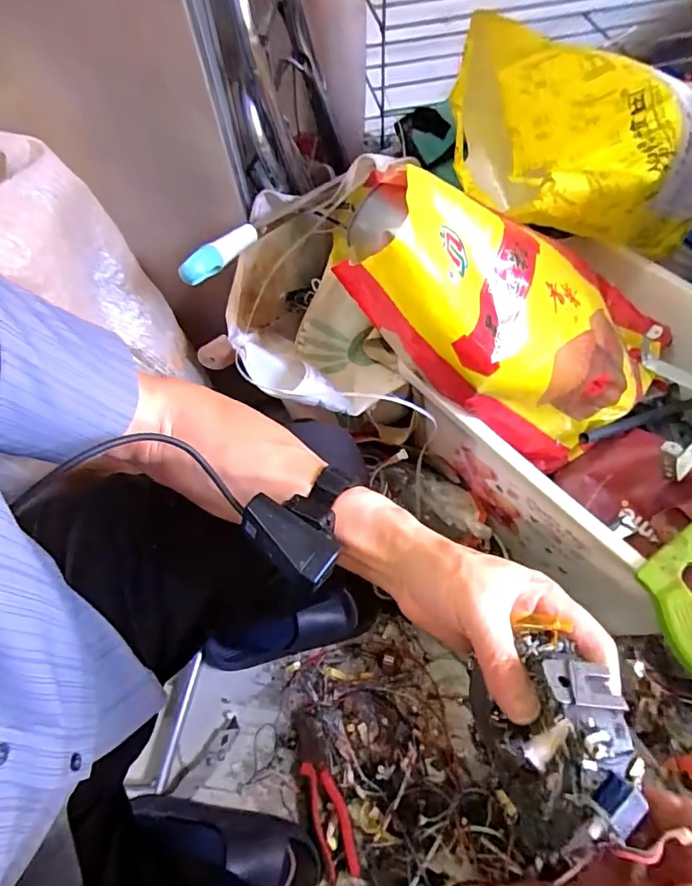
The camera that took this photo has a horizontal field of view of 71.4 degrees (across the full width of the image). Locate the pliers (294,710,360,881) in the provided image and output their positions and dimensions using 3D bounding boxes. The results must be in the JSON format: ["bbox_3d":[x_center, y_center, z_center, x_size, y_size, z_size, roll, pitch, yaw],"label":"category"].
[{"bbox_3d":[-0.034,0.487,0.677,0.046,0.013,0.201,-20,63,-6],"label":"pliers"}]

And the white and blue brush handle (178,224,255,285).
[{"bbox_3d":[-0.128,-0.197,0.496,0.026,0.030,0.110,16,44,12],"label":"white and blue brush handle"}]

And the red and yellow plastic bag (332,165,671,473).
[{"bbox_3d":[0.203,-0.128,0.592,0.466,0.159,0.207,17,58,-31],"label":"red and yellow plastic bag"}]

